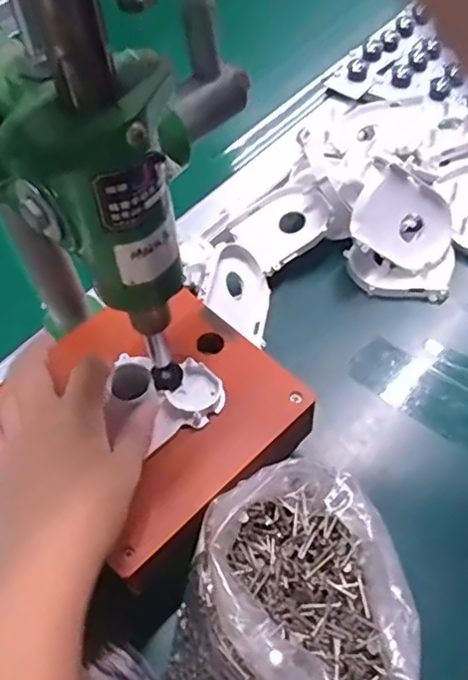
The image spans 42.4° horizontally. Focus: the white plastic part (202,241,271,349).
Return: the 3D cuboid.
[{"bbox_3d":[0.003,-0.041,0.469,0.015,0.068,0.074,-17,51,36],"label":"white plastic part"}]

